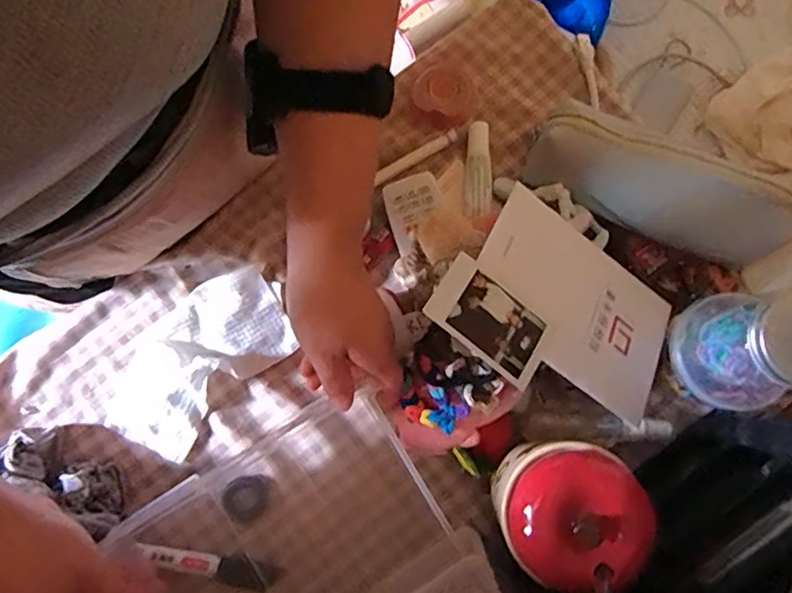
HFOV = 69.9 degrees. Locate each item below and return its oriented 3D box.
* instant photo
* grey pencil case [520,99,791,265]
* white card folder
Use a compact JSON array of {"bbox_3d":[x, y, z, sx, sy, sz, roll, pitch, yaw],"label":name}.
[{"bbox_3d":[0.060,0.016,0.368,0.082,0.005,0.051,39,65,-6],"label":"instant photo"},{"bbox_3d":[0.202,-0.086,0.444,0.192,0.054,0.072,26,81,5],"label":"grey pencil case"},{"bbox_3d":[0.127,0.003,0.402,0.159,0.004,0.107,38,61,-10],"label":"white card folder"}]

